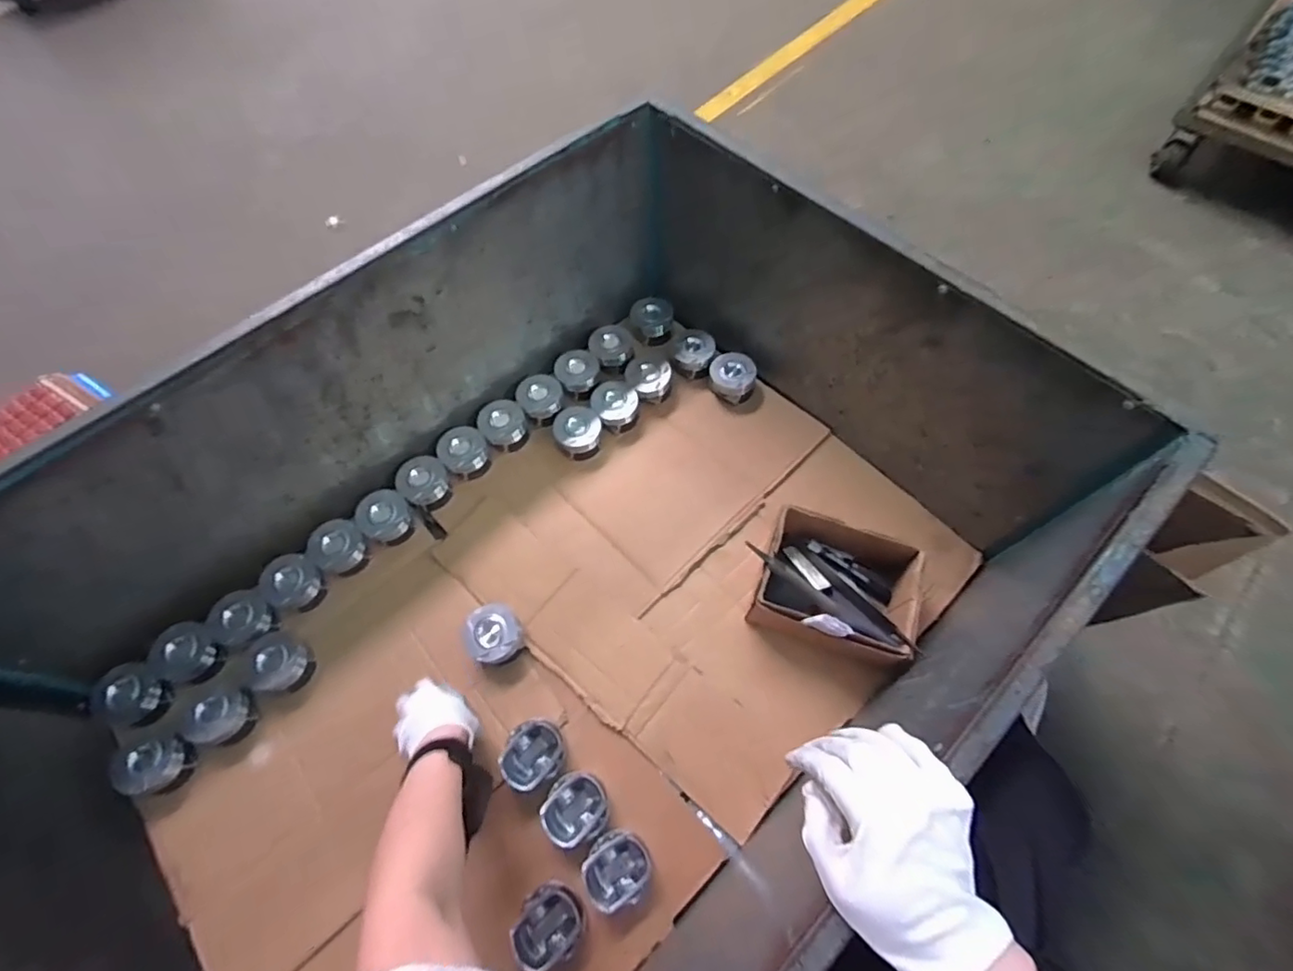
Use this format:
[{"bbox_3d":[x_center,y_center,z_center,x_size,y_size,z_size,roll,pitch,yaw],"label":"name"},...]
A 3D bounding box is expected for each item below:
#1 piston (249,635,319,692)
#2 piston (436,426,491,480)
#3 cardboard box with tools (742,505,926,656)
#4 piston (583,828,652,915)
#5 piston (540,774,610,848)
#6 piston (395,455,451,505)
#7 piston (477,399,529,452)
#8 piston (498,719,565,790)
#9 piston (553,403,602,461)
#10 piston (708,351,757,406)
[{"bbox_3d":[-0.500,0.244,0.778,0.080,0.058,0.070,12,65,8],"label":"piston"},{"bbox_3d":[-0.286,-0.052,0.902,0.072,0.045,0.070,-1,63,2],"label":"piston"},{"bbox_3d":[0.242,0.128,0.758,0.190,0.088,0.166,13,63,9],"label":"cardboard box with tools"},{"bbox_3d":[-0.033,0.432,0.644,0.071,0.045,0.070,-1,63,2],"label":"piston"},{"bbox_3d":[-0.082,0.377,0.668,0.070,0.038,0.069,-1,63,2],"label":"piston"},{"bbox_3d":[-0.345,-0.009,0.882,0.074,0.041,0.075,-27,65,-10],"label":"piston"},{"bbox_3d":[-0.232,-0.096,0.933,0.075,0.058,0.066,-24,63,-9],"label":"piston"},{"bbox_3d":[-0.138,0.327,0.700,0.074,0.042,0.076,-8,63,-2],"label":"piston"},{"bbox_3d":[-0.111,-0.090,0.929,0.077,0.045,0.085,-15,62,-5],"label":"piston"},{"bbox_3d":[0.144,-0.181,0.959,0.079,0.053,0.071,8,63,7],"label":"piston"}]

